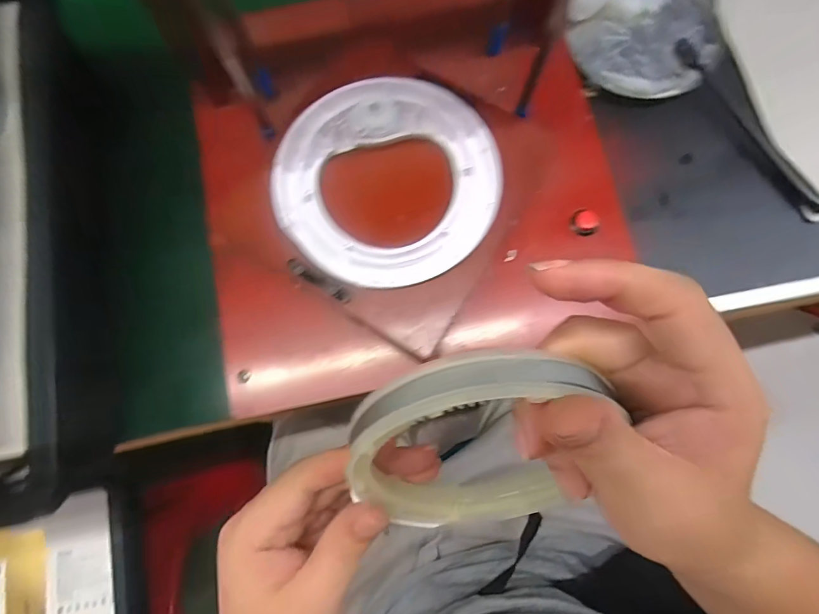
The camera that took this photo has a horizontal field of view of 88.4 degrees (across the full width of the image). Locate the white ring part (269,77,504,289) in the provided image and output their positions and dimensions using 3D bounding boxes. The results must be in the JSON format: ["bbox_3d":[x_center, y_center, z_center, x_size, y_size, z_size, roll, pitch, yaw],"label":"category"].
[{"bbox_3d":[-0.013,-0.079,0.256,0.134,0.008,0.131,0,82,1],"label":"white ring part"}]

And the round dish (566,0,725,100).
[{"bbox_3d":[0.197,-0.235,0.350,0.124,0.026,0.121,0,78,1],"label":"round dish"}]

